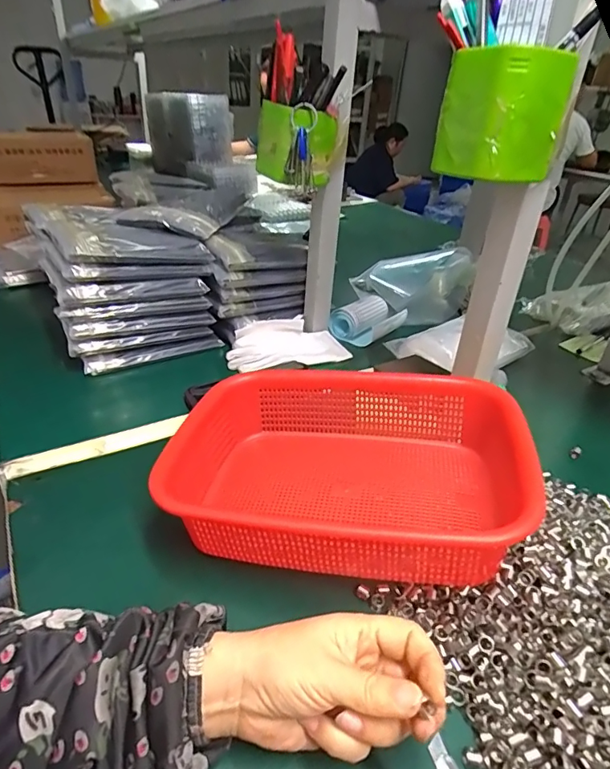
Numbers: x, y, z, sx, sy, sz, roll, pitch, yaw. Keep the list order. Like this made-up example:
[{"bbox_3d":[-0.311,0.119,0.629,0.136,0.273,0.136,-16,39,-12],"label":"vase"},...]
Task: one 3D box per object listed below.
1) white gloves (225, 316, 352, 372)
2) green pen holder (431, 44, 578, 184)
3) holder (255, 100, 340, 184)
[{"bbox_3d":[-0.026,-0.058,0.692,0.170,0.039,0.090,-5,33,-15],"label":"white gloves"},{"bbox_3d":[0.143,-0.197,0.353,0.062,0.079,0.062,-11,35,-24],"label":"green pen holder"},{"bbox_3d":[-0.014,-0.281,0.563,0.093,0.079,0.064,9,32,7],"label":"holder"}]

